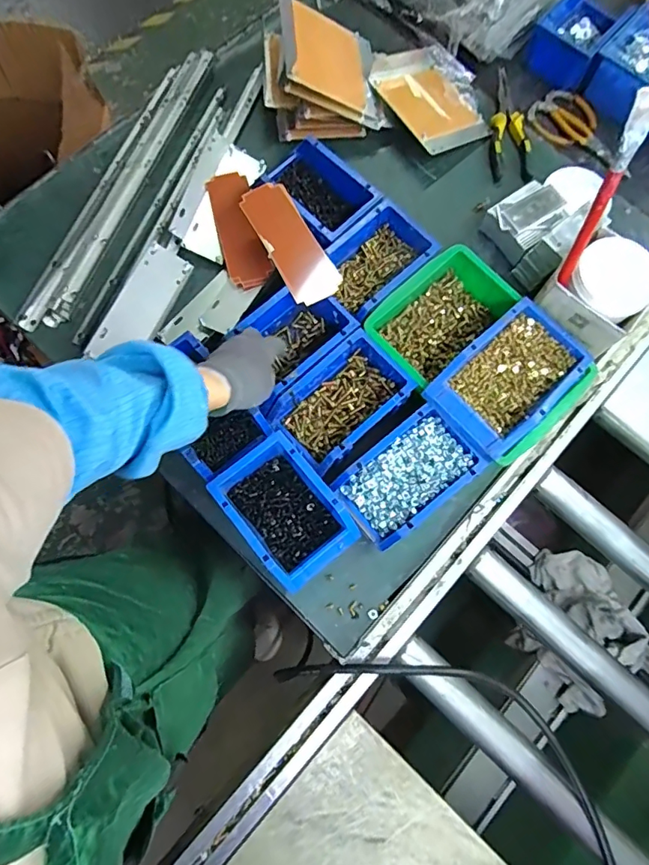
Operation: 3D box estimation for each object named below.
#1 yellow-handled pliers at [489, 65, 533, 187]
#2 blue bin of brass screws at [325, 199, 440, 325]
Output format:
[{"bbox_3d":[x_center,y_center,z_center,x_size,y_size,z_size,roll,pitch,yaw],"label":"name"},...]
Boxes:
[{"bbox_3d":[0.282,-0.473,0.735,0.055,0.021,0.204,2,76,-1],"label":"yellow-handled pliers"},{"bbox_3d":[0.061,-0.219,0.643,0.144,0.071,0.106,-43,81,-11],"label":"blue bin of brass screws"}]

